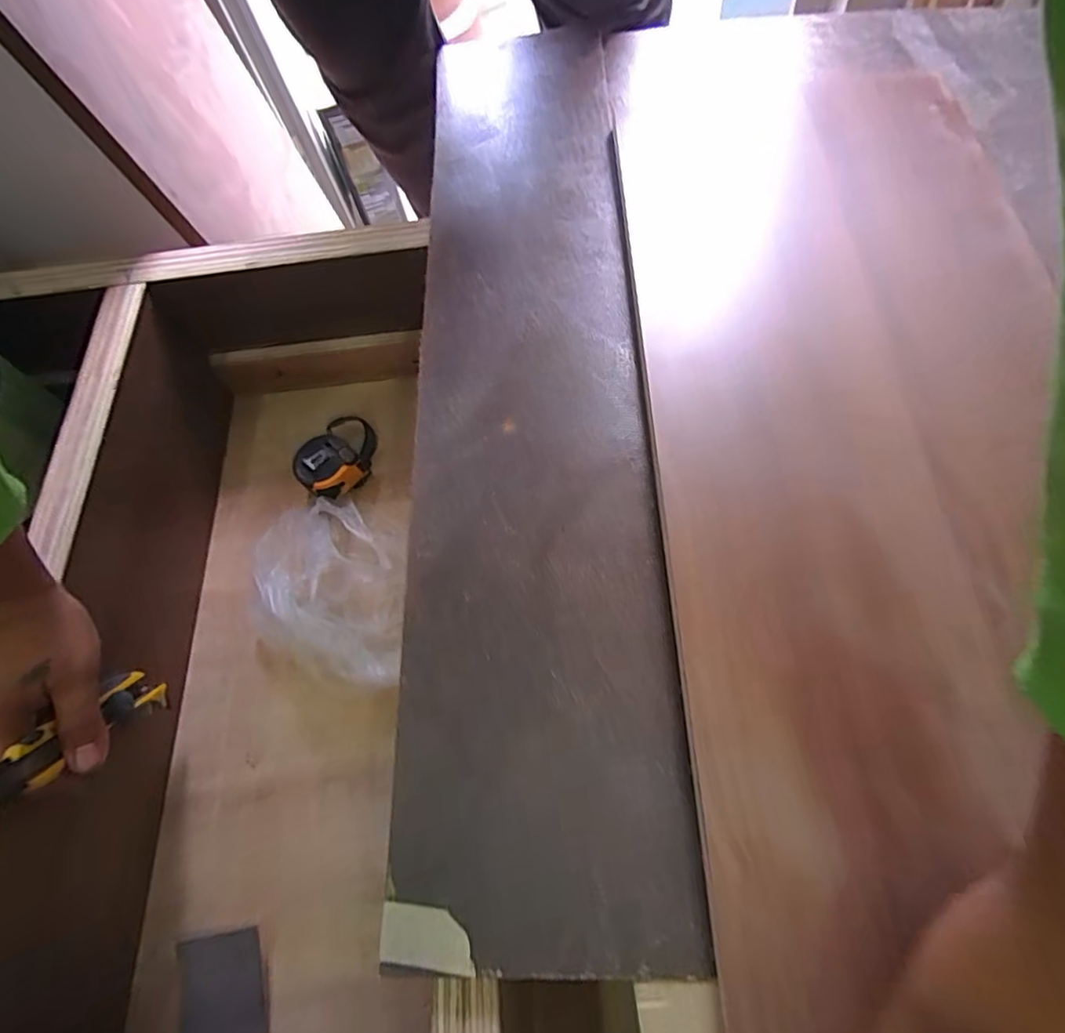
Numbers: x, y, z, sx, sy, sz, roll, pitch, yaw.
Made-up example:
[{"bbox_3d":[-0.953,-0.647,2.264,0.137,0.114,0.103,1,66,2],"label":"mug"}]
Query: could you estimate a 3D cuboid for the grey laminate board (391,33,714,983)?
[{"bbox_3d":[-0.005,-0.111,0.423,0.159,0.013,0.719,-4,65,6],"label":"grey laminate board"}]

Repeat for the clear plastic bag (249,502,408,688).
[{"bbox_3d":[-0.172,0.059,0.507,0.113,0.084,0.193,-13,65,2],"label":"clear plastic bag"}]

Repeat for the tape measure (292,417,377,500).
[{"bbox_3d":[-0.193,-0.062,0.577,0.062,0.032,0.092,28,73,18],"label":"tape measure"}]

